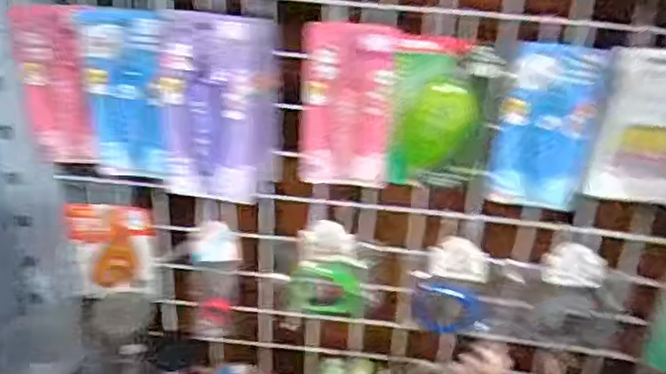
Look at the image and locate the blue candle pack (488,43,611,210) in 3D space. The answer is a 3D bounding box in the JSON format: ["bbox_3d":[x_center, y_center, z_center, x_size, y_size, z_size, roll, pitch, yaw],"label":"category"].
[{"bbox_3d":[0.188,-0.049,0.610,0.080,0.152,0.012,8,31,6],"label":"blue candle pack"}]

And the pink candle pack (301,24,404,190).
[{"bbox_3d":[0.014,-0.071,0.625,0.080,0.151,0.006,3,31,-1],"label":"pink candle pack"}]

